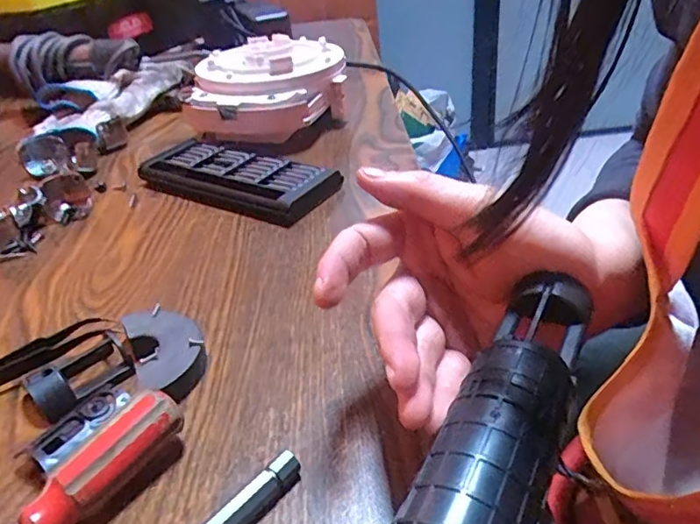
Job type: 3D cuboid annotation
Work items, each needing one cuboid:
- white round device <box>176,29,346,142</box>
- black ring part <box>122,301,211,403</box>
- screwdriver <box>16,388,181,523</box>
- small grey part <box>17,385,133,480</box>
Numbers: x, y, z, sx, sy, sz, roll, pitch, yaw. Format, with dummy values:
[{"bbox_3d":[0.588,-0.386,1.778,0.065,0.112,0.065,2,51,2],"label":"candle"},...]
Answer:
[{"bbox_3d":[-0.077,-0.160,0.530,0.136,0.071,0.142,-4,33,3],"label":"white round device"},{"bbox_3d":[-0.089,0.043,0.276,0.032,0.015,0.059,-19,35,-20],"label":"black ring part"},{"bbox_3d":[-0.116,0.097,0.193,0.018,0.026,0.136,20,41,34],"label":"screwdriver"},{"bbox_3d":[-0.114,0.071,0.240,0.020,0.013,0.042,14,38,28],"label":"small grey part"}]

